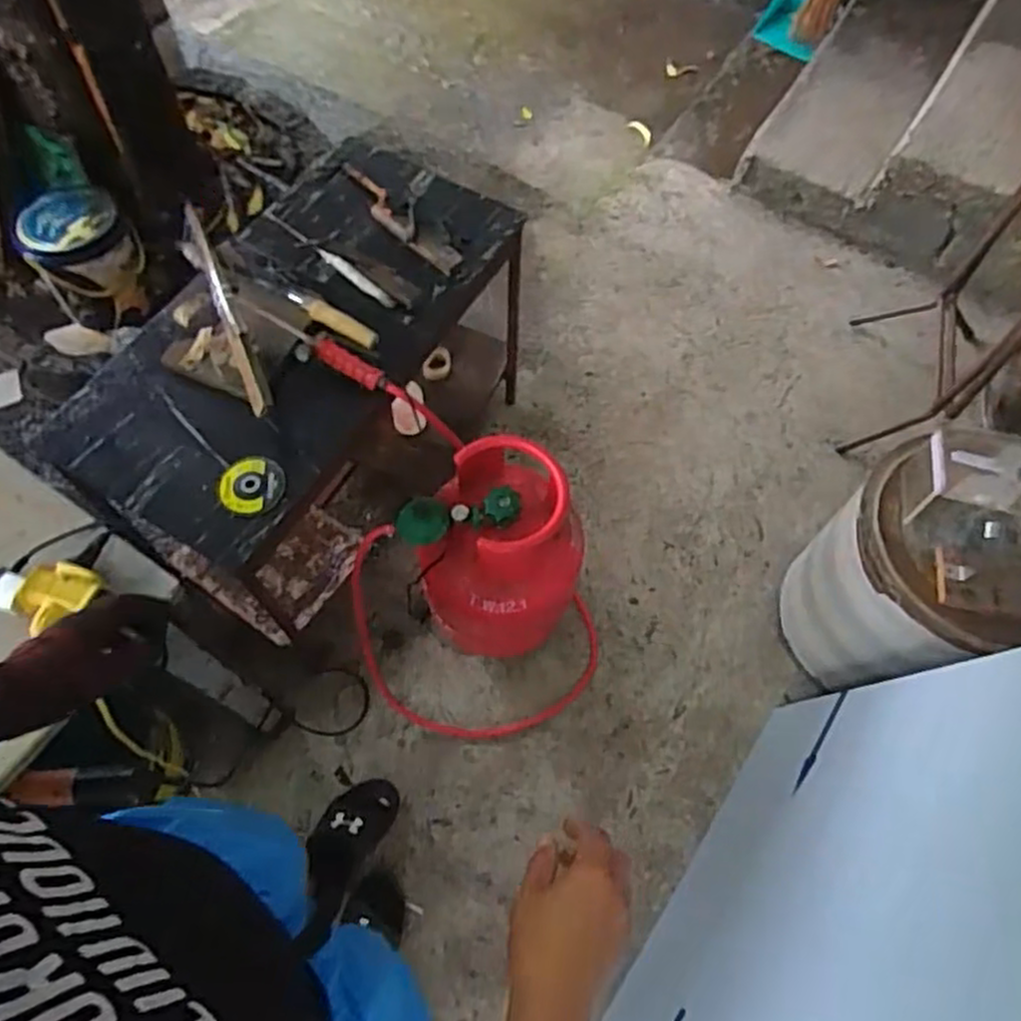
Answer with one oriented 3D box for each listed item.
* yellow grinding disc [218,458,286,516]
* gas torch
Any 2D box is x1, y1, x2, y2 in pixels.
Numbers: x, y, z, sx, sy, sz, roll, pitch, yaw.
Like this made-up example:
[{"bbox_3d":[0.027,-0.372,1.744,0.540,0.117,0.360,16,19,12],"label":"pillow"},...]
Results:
[{"bbox_3d":[-0.386,-0.034,1.116,0.094,0.013,0.090,1,66,-2],"label":"yellow grinding disc"},{"bbox_3d":[-0.303,-0.264,1.201,0.243,0.027,0.044,29,68,10],"label":"gas torch"}]

